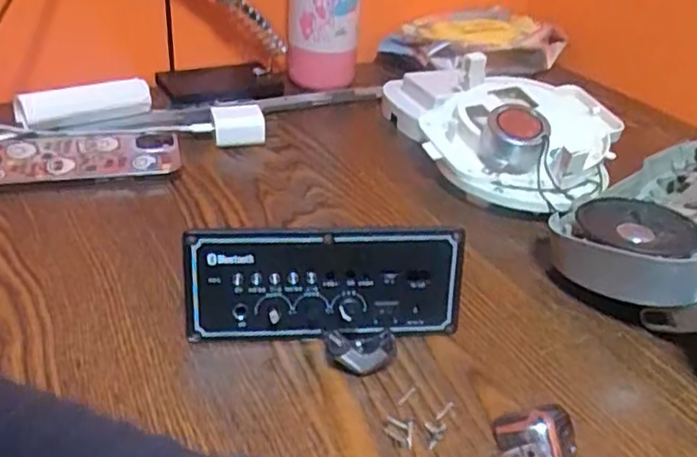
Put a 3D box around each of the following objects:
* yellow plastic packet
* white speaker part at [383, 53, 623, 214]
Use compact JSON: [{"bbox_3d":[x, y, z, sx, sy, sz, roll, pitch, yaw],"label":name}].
[{"bbox_3d":[0.141,-0.201,0.697,0.182,0.045,0.095,-12,37,-26],"label":"yellow plastic packet"},{"bbox_3d":[0.107,-0.081,0.529,0.208,0.069,0.138,15,36,17],"label":"white speaker part"}]

